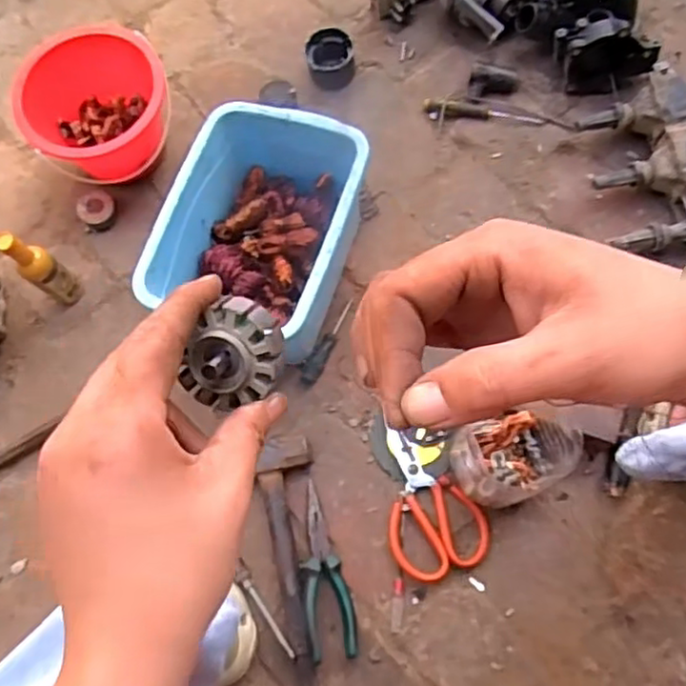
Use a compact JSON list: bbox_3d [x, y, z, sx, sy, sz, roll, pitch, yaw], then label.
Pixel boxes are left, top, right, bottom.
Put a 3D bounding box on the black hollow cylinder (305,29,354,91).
[{"bbox_3d":[-0.017,-0.382,0.905,0.063,0.049,0.056,-18,74,0],"label":"black hollow cylinder"}]

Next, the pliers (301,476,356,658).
[{"bbox_3d":[-0.021,0.248,0.738,0.049,0.027,0.180,-10,74,3],"label":"pliers"}]

